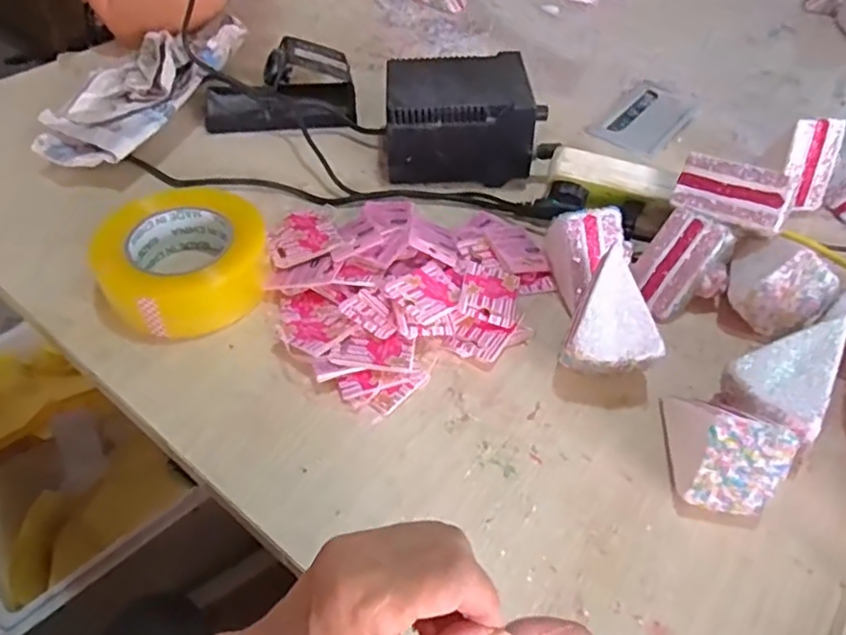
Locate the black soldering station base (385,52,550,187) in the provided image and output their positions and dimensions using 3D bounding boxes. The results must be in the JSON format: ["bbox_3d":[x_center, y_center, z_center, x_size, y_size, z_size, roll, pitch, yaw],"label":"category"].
[{"bbox_3d":[0.034,-0.203,0.629,0.145,0.085,0.112,0,48,-4],"label":"black soldering station base"}]

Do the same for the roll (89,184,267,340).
[{"bbox_3d":[-0.190,-0.048,0.490,0.126,0.045,0.116,2,48,-2],"label":"roll"}]

